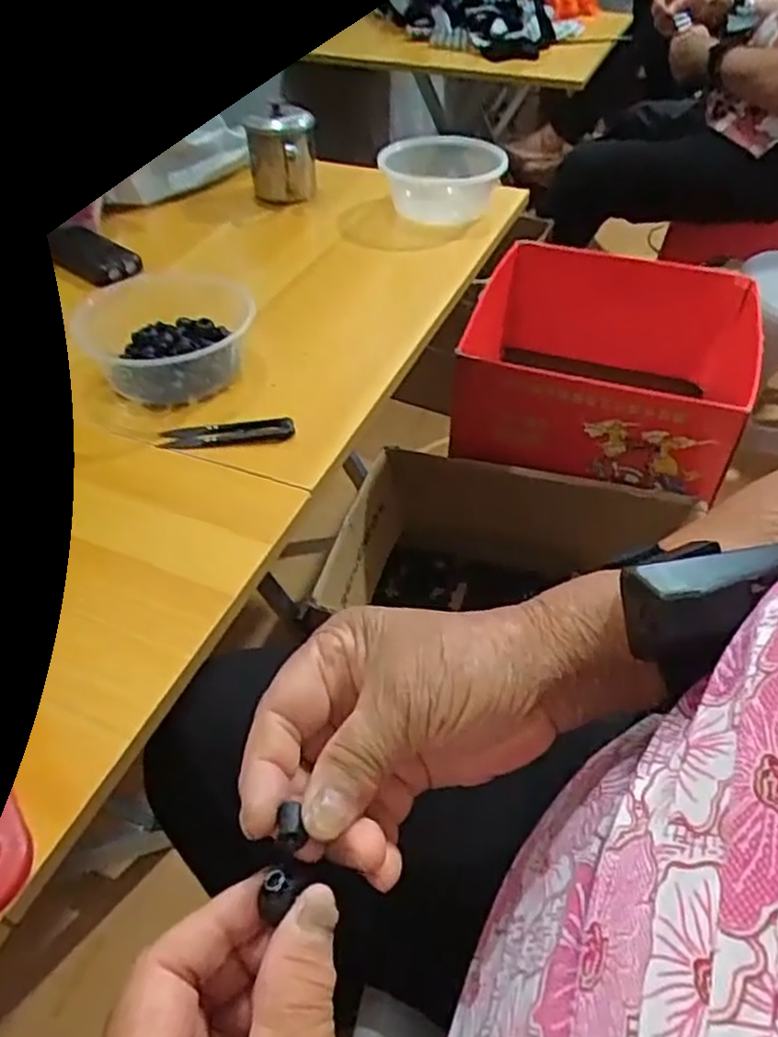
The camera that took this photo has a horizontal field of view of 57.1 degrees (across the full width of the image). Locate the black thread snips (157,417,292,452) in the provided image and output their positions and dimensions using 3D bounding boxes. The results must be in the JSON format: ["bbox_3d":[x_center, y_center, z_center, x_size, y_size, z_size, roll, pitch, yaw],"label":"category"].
[{"bbox_3d":[-0.123,-0.065,0.543,0.100,0.013,0.020,-4,45,-4],"label":"black thread snips"}]

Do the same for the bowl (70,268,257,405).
[{"bbox_3d":[-0.186,-0.155,0.609,0.146,0.049,0.149,0,44,0],"label":"bowl"}]

